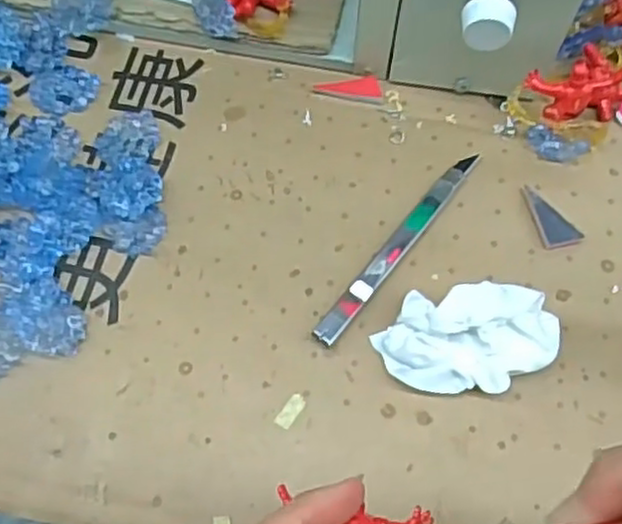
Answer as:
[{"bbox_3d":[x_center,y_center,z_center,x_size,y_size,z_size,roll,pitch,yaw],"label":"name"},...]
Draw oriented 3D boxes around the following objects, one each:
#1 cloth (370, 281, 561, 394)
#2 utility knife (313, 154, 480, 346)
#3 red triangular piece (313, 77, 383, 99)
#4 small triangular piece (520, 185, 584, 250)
[{"bbox_3d":[0.075,0.037,0.341,0.086,0.037,0.047,3,67,1],"label":"cloth"},{"bbox_3d":[0.046,-0.011,0.378,0.012,0.012,0.136,35,71,14],"label":"utility knife"},{"bbox_3d":[0.022,-0.102,0.417,0.038,0.004,0.012,9,67,3],"label":"red triangular piece"},{"bbox_3d":[0.128,-0.026,0.386,0.021,0.007,0.038,-14,67,-6],"label":"small triangular piece"}]

